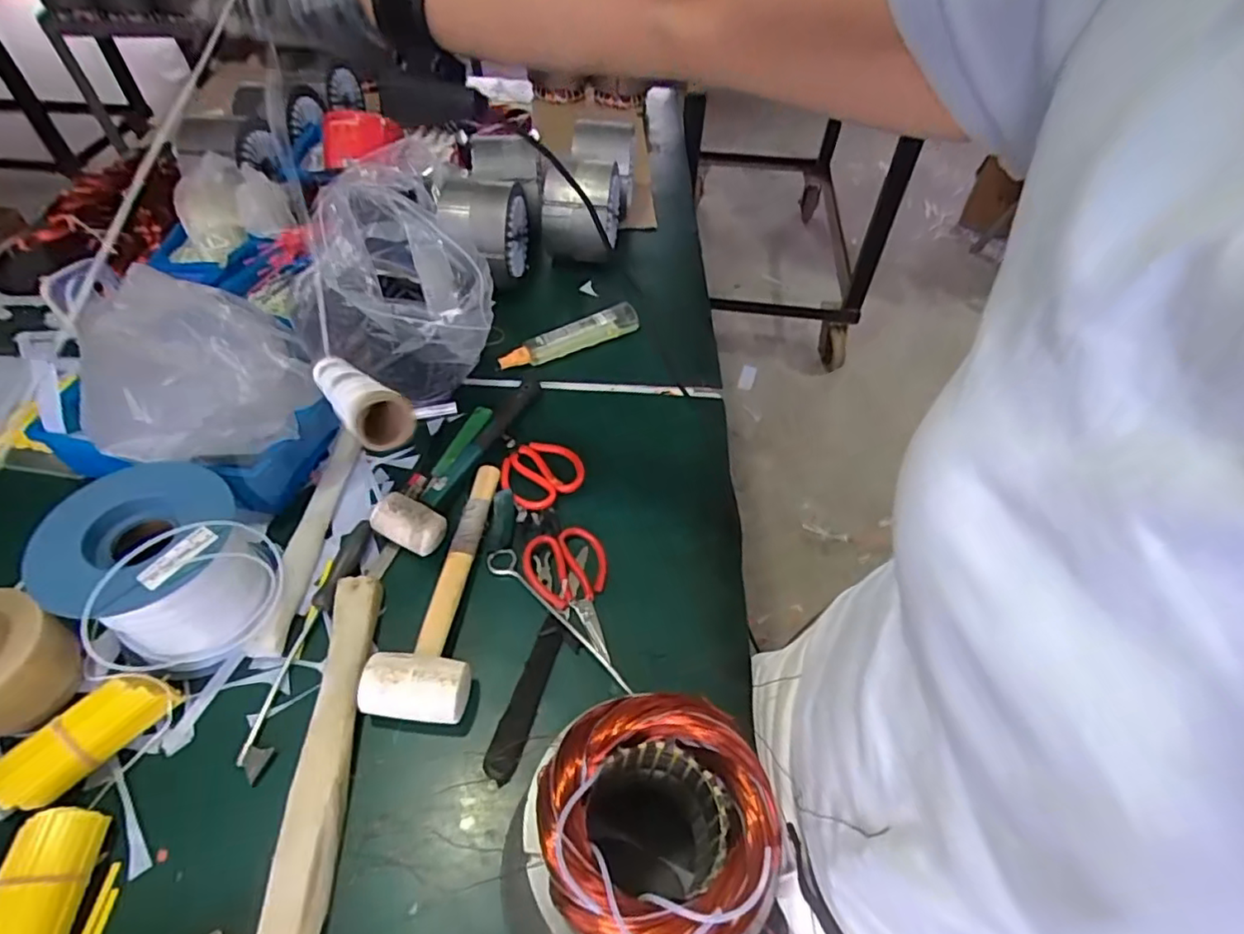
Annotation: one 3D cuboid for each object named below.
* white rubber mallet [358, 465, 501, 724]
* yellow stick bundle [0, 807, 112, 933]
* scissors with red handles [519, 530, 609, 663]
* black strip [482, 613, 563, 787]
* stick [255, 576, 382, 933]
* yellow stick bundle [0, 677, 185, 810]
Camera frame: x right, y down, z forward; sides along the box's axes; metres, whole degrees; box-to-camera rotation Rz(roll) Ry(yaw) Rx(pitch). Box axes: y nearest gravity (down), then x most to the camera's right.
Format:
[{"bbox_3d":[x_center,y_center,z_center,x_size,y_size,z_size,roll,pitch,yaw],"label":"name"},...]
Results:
[{"bbox_3d":[-0.167,0.106,0.620,0.093,0.046,0.289,7,50,4],"label":"white rubber mallet"},{"bbox_3d":[-0.424,0.318,0.436,0.049,0.042,0.131,-2,49,-3],"label":"yellow stick bundle"},{"bbox_3d":[-0.053,0.126,0.632,0.083,0.018,0.146,-11,51,-11],"label":"scissors with red handles"},{"bbox_3d":[-0.088,0.209,0.567,0.028,0.010,0.152,13,50,9],"label":"black strip"},{"bbox_3d":[-0.250,0.247,0.516,0.040,0.025,0.329,-3,50,-4],"label":"stick"},{"bbox_3d":[-0.449,0.227,0.508,0.041,0.045,0.129,32,56,23],"label":"yellow stick bundle"}]

